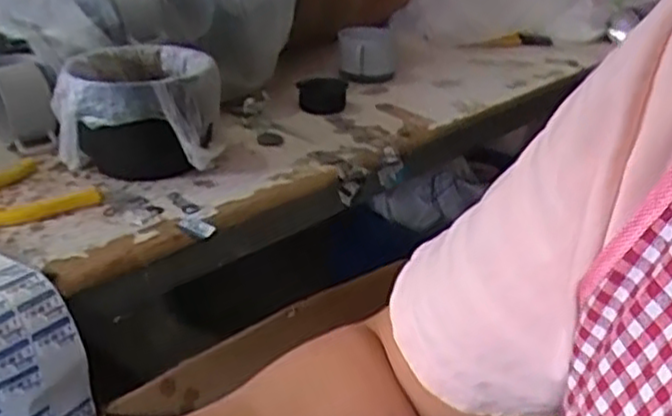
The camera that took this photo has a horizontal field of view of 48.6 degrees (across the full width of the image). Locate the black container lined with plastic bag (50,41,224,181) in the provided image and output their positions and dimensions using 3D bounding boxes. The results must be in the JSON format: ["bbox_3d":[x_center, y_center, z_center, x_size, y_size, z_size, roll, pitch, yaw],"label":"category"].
[{"bbox_3d":[-0.208,-0.103,0.792,0.157,0.115,0.170,-4,27,-12],"label":"black container lined with plastic bag"}]

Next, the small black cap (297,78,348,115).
[{"bbox_3d":[-0.019,-0.153,0.999,0.065,0.034,0.075,3,27,2],"label":"small black cap"}]

